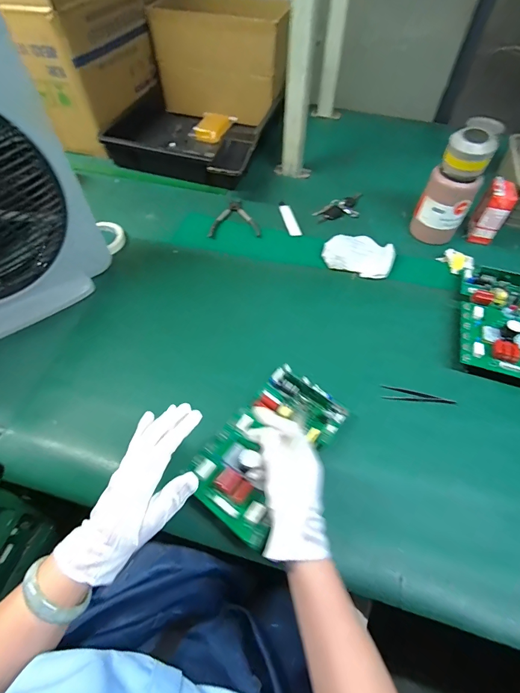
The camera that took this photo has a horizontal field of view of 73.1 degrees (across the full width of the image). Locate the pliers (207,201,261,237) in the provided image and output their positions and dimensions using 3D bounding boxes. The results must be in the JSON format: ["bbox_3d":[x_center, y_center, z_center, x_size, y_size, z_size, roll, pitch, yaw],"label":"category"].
[{"bbox_3d":[-0.059,-0.286,0.785,0.109,0.009,0.129,-3,56,-2],"label":"pliers"}]

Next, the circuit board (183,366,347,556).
[{"bbox_3d":[0.018,0.123,0.459,0.126,0.040,0.219,36,59,22],"label":"circuit board"}]

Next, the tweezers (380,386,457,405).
[{"bbox_3d":[0.245,0.079,0.546,0.103,0.004,0.023,7,55,21],"label":"tweezers"}]

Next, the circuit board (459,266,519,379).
[{"bbox_3d":[0.409,-0.043,0.596,0.127,0.050,0.215,16,58,10],"label":"circuit board"}]

